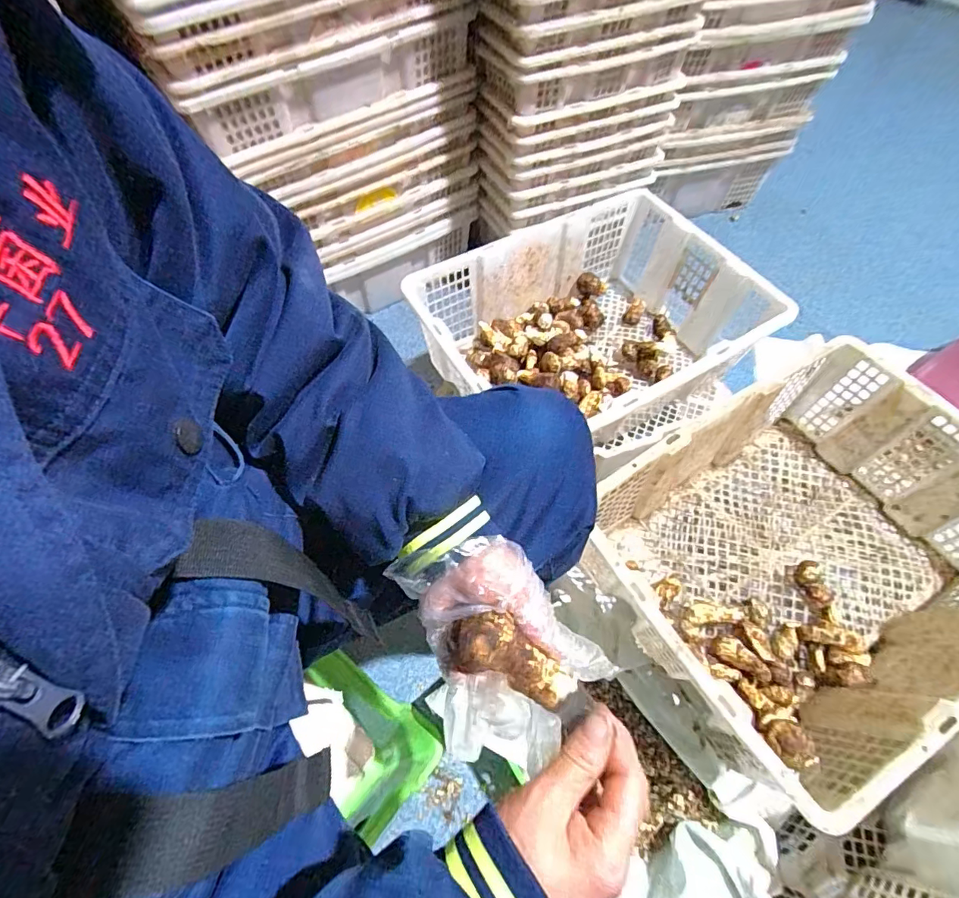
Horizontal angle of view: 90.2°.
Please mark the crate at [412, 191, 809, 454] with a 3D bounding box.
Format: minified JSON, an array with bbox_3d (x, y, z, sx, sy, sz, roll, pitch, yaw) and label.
[{"bbox_3d":[0.165,-0.174,0.739,0.451,0.170,0.345,-26,65,-14],"label":"crate"}]

